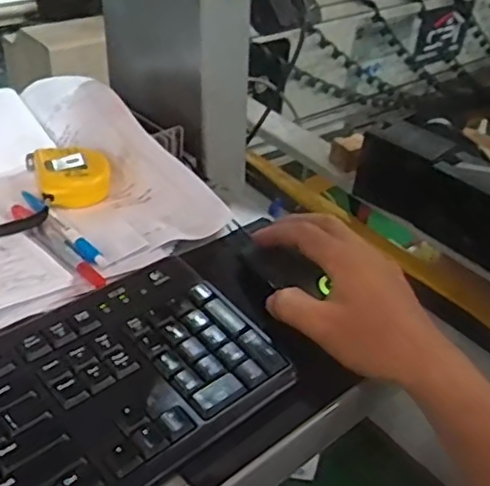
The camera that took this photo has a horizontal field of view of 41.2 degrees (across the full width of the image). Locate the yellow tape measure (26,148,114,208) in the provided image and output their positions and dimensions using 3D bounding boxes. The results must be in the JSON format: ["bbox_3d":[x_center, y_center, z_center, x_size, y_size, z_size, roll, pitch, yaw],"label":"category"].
[{"bbox_3d":[-0.157,-0.065,0.591,0.066,0.027,0.075,-12,41,-24],"label":"yellow tape measure"}]

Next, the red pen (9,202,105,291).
[{"bbox_3d":[-0.150,0.001,0.514,0.016,0.013,0.131,-23,46,-34],"label":"red pen"}]

